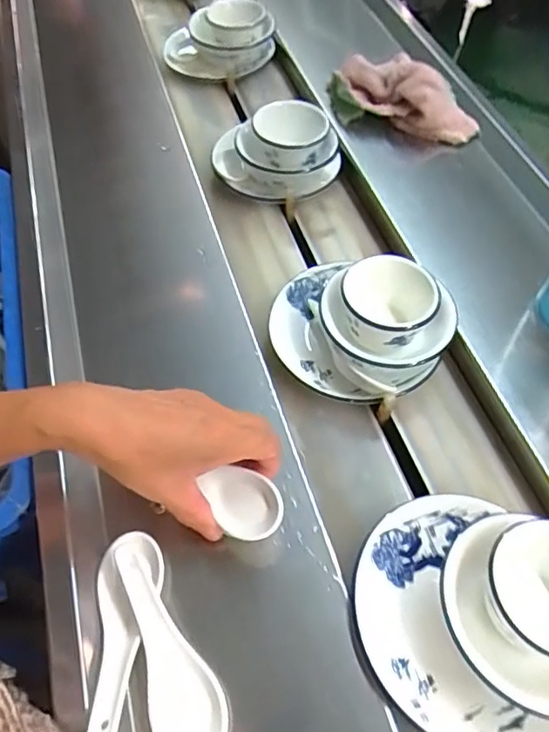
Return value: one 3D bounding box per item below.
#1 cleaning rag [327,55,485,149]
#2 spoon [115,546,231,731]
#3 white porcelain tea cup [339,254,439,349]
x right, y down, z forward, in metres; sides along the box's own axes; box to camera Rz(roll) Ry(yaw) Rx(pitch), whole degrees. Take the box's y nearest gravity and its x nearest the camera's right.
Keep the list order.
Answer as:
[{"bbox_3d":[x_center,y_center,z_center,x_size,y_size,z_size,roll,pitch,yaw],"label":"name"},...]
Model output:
[{"bbox_3d":[0.146,-0.303,0.638,0.170,0.070,0.088,32,63,21],"label":"cleaning rag"},{"bbox_3d":[-0.065,0.169,0.336,0.042,0.022,0.124,-23,59,-15],"label":"spoon"},{"bbox_3d":[0.097,-0.049,0.479,0.076,0.052,0.075,0,55,0],"label":"white porcelain tea cup"}]

